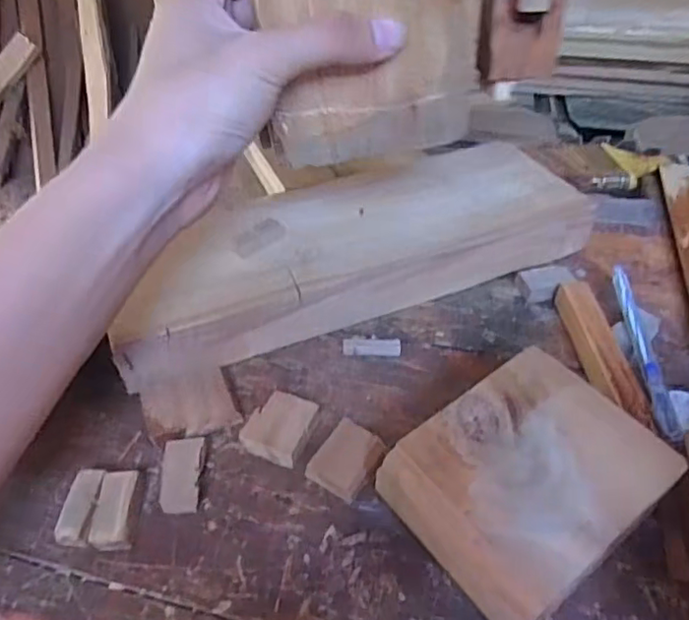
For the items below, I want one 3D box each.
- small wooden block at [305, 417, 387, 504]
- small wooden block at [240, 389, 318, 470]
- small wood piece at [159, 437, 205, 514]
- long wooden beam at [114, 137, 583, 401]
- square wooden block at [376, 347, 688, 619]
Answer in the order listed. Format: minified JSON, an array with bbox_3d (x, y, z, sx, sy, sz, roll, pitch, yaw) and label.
[{"bbox_3d":[0.002,0.073,0.286,0.027,0.013,0.033,28,51,26],"label":"small wooden block"},{"bbox_3d":[-0.032,0.060,0.300,0.030,0.013,0.033,14,46,15],"label":"small wooden block"},{"bbox_3d":[-0.076,0.078,0.280,0.018,0.013,0.033,-2,44,-1],"label":"small wood piece"},{"bbox_3d":[0.006,-0.045,0.388,0.313,0.040,0.117,-18,46,-17],"label":"long wooden beam"},{"bbox_3d":[0.078,0.079,0.262,0.104,0.037,0.083,-28,50,-25],"label":"square wooden block"}]

